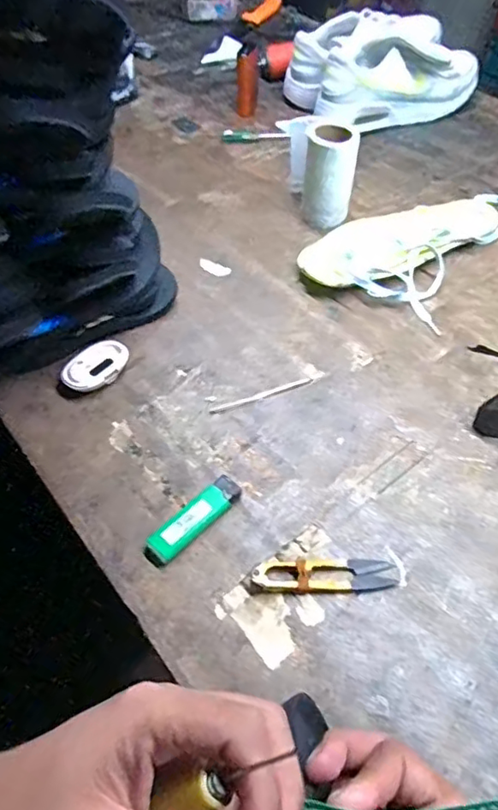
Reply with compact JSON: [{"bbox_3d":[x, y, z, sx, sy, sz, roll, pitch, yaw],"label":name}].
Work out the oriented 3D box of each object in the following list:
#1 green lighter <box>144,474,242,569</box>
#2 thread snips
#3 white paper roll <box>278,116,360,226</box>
[{"bbox_3d":[-0.042,0.086,0.441,0.026,0.014,0.087,33,59,25],"label":"green lighter"},{"bbox_3d":[0.054,0.122,0.412,0.100,0.012,0.023,-2,51,-1],"label":"thread snips"},{"bbox_3d":[0.080,-0.274,0.671,0.053,0.101,0.089,-26,55,-18],"label":"white paper roll"}]

